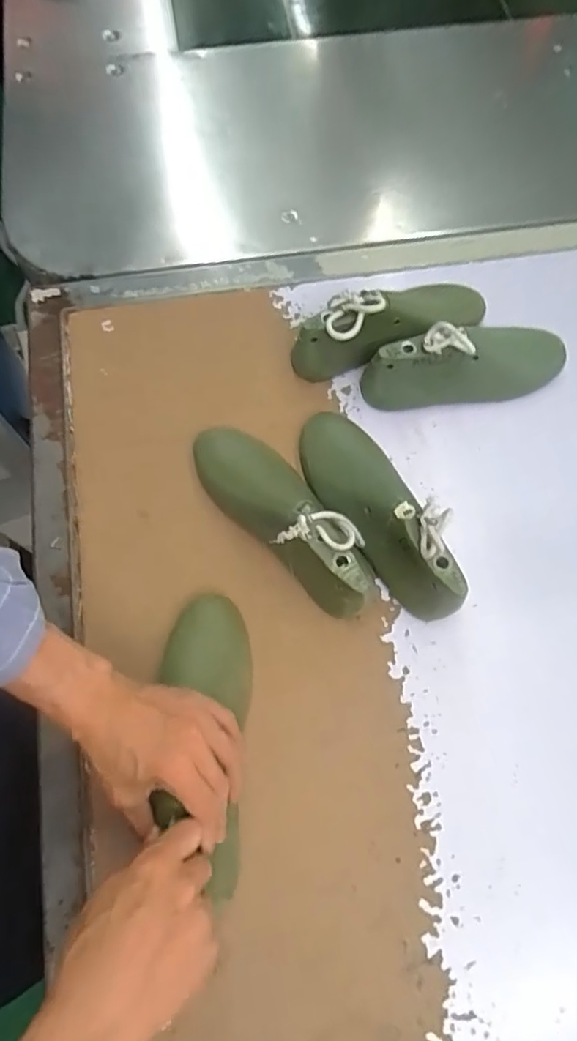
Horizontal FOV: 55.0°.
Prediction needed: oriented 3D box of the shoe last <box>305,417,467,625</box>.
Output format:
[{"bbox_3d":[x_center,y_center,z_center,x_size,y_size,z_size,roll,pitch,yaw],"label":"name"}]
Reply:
[{"bbox_3d":[0.082,-0.014,0.521,0.067,0.097,0.236,-31,74,-9],"label":"shoe last"}]

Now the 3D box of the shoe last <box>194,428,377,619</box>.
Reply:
[{"bbox_3d":[-0.009,-0.009,0.523,0.066,0.084,0.235,-43,76,-12],"label":"shoe last"}]

